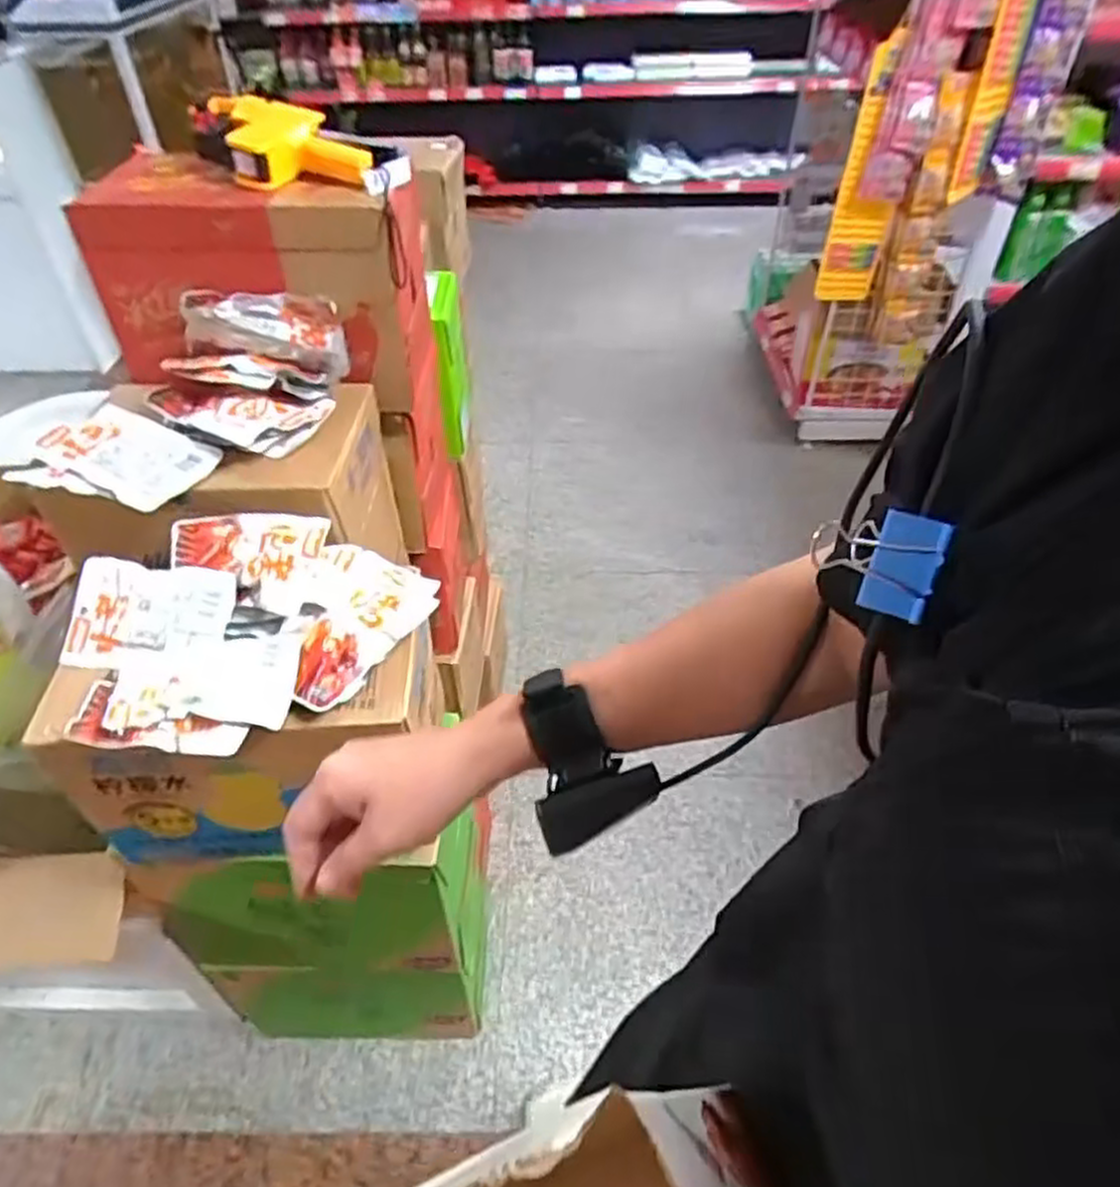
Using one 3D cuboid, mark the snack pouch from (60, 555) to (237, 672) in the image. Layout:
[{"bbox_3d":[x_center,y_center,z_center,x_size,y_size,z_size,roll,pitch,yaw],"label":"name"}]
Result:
[{"bbox_3d":[-0.364,0.020,0.682,0.151,0.018,0.094,5,75,10],"label":"snack pouch"}]

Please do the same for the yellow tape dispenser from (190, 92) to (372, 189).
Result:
[{"bbox_3d":[-0.280,-0.445,0.768,0.099,0.057,0.184,-35,52,-30],"label":"yellow tape dispenser"}]

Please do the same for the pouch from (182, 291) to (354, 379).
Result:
[{"bbox_3d":[-0.293,-0.266,0.778,0.155,0.068,0.055,5,41,-18],"label":"pouch"}]

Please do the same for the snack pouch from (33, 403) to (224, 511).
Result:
[{"bbox_3d":[-0.407,-0.131,0.729,0.147,0.034,0.092,18,47,20],"label":"snack pouch"}]

